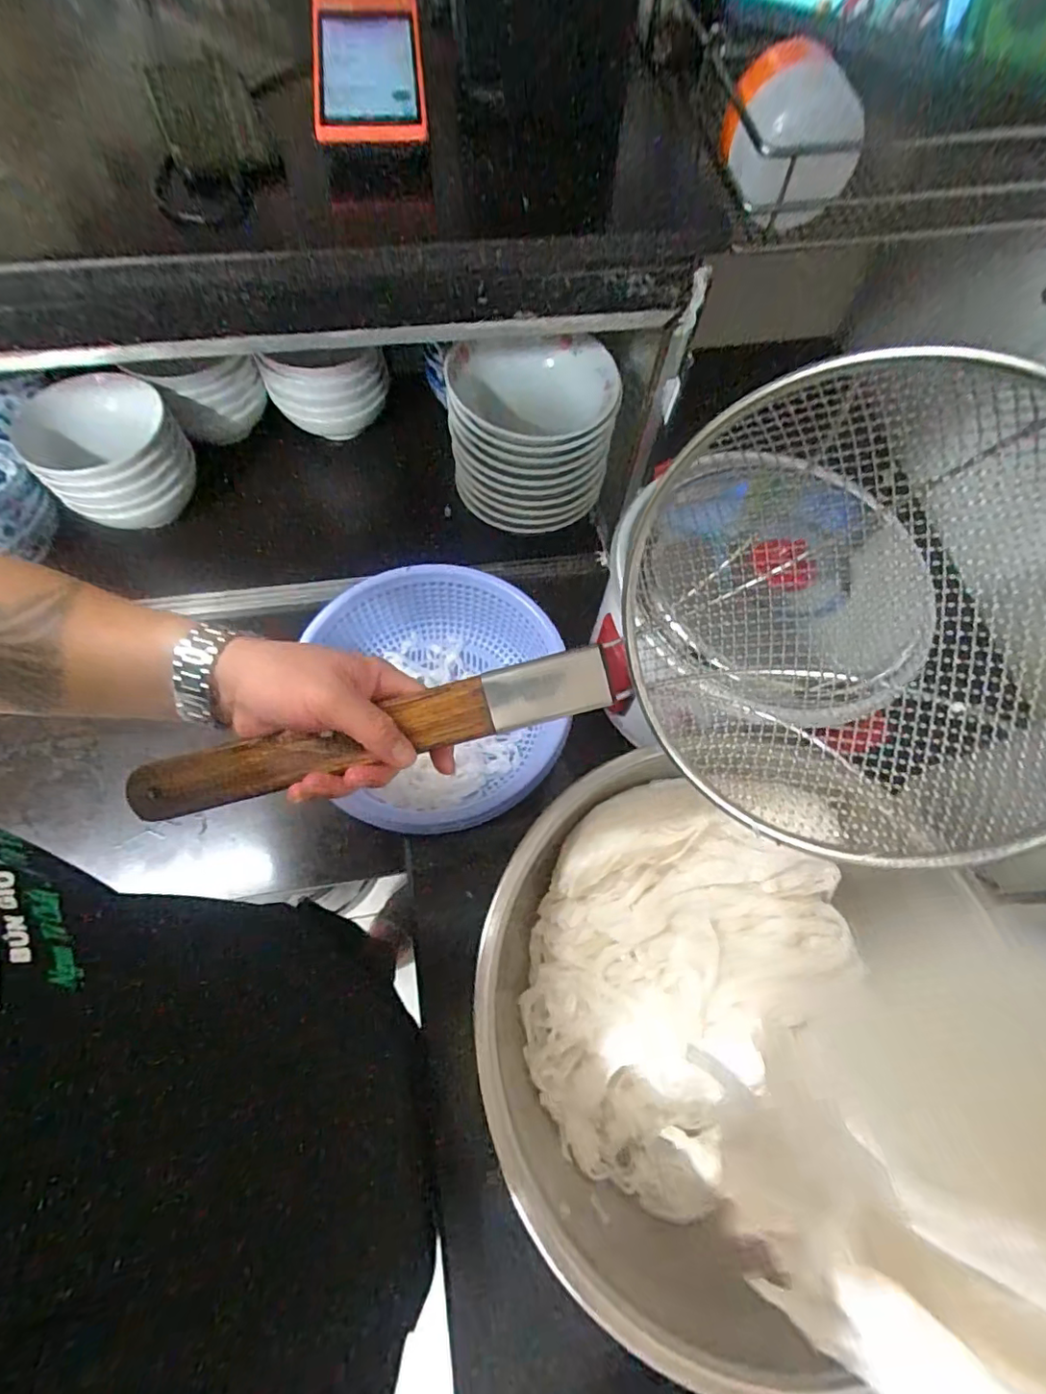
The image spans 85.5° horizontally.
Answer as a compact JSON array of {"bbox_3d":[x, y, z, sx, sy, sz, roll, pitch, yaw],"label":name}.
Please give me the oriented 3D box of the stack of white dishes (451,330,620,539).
[{"bbox_3d":[0.010,-0.328,0.704,0.186,0.178,0.166,2,66,-2],"label":"stack of white dishes"}]

